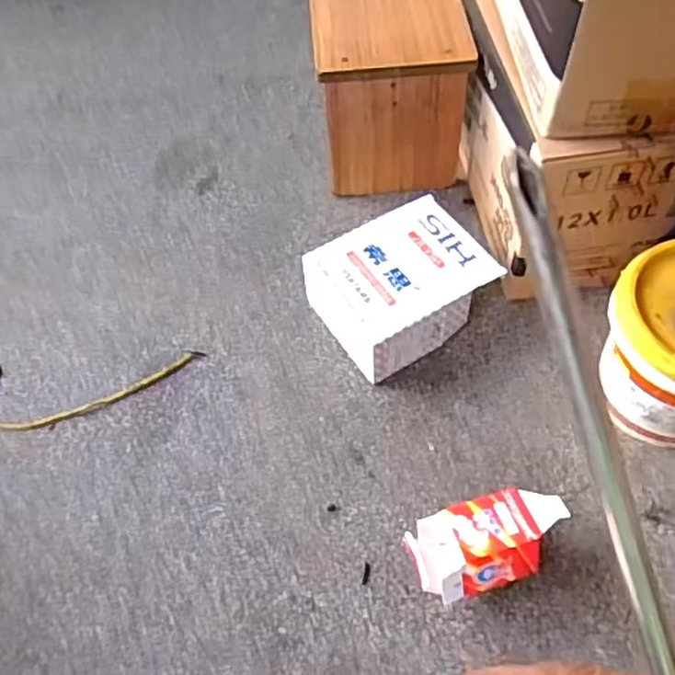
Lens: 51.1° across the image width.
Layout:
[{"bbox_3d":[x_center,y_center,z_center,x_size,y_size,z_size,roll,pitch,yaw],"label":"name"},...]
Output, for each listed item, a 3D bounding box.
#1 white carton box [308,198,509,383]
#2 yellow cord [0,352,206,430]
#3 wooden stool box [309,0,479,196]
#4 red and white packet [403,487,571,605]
[{"bbox_3d":[0.078,-0.064,0.877,0.191,0.096,0.164,-29,61,-16],"label":"white carton box"},{"bbox_3d":[-0.299,0.063,0.862,0.263,0.009,0.096,-5,57,-2],"label":"yellow cord"},{"bbox_3d":[0.066,-0.385,1.018,0.195,0.220,0.284,-4,57,-1],"label":"wooden stool box"},{"bbox_3d":[0.151,0.206,0.706,0.159,0.074,0.080,-15,58,-8],"label":"red and white packet"}]

